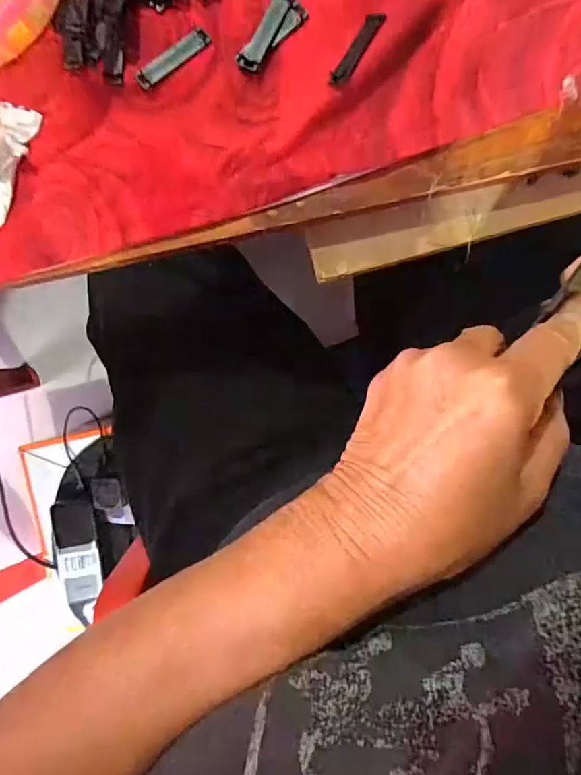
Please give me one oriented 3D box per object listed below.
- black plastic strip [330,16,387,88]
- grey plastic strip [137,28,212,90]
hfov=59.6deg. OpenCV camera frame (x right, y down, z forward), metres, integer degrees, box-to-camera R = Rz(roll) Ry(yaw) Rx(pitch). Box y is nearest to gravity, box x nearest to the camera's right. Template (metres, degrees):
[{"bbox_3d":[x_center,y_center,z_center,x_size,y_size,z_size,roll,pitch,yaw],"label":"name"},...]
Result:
[{"bbox_3d":[0.035,-0.179,0.268,0.009,0.004,0.041,33,96,0],"label":"black plastic strip"},{"bbox_3d":[-0.064,-0.180,0.277,0.045,0.005,0.009,-35,92,6],"label":"grey plastic strip"}]

